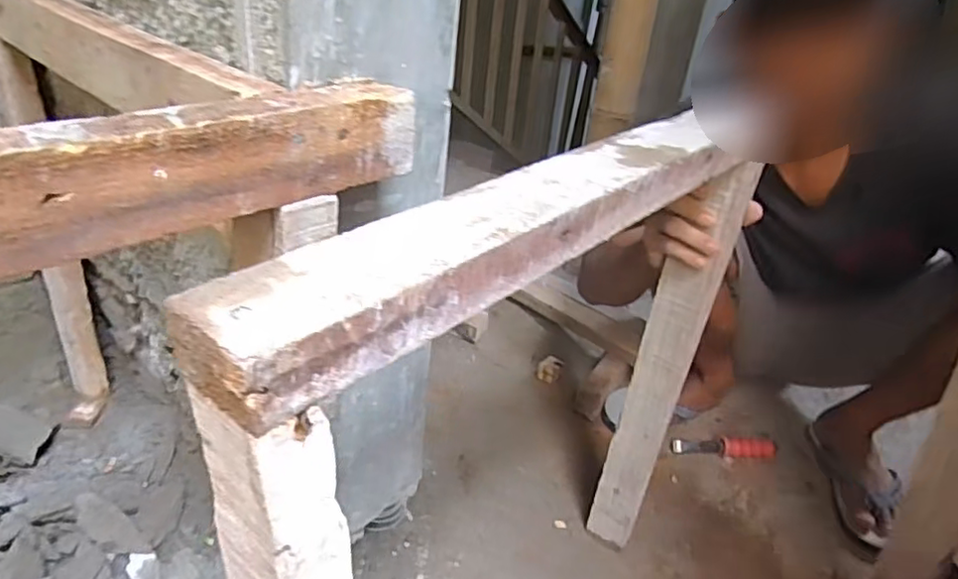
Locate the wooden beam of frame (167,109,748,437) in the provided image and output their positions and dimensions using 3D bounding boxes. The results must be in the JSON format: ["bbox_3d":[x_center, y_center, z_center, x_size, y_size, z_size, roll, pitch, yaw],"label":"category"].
[{"bbox_3d":[0.043,-0.046,0.362,0.054,0.038,0.439,27,35,31],"label":"wooden beam of frame"}]

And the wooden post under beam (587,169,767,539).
[{"bbox_3d":[0.209,0.108,0.725,0.066,0.510,0.020,13,31,11],"label":"wooden post under beam"}]

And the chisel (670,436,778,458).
[{"bbox_3d":[0.409,0.262,1.044,0.173,0.027,0.031,6,30,-2],"label":"chisel"}]

